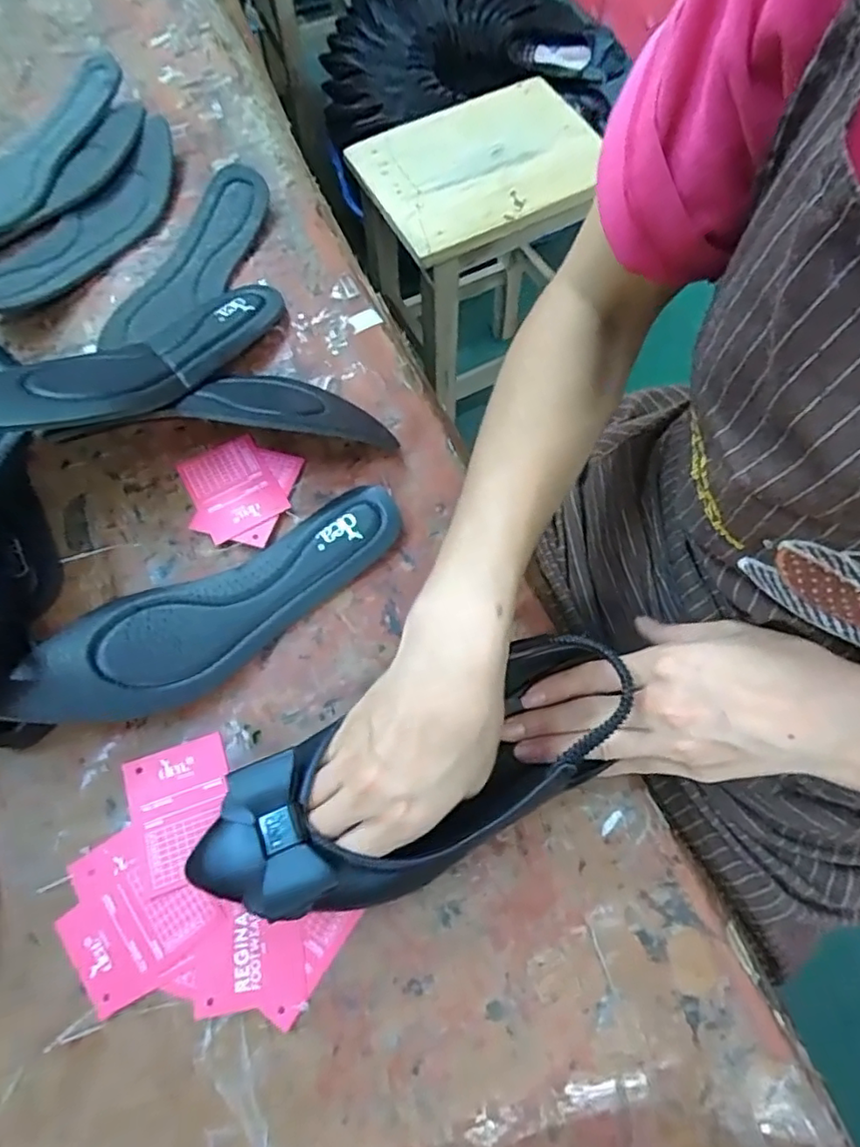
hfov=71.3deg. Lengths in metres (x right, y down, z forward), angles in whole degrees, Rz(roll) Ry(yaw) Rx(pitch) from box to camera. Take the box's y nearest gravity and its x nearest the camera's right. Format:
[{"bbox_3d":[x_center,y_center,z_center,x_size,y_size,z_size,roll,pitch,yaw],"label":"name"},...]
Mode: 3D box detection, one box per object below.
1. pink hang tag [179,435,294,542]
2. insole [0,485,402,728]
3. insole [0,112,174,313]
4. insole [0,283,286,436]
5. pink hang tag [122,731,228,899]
[{"bbox_3d":[-0.136,-0.061,0.415,0.055,0.004,0.072,-29,71,-10],"label":"pink hang tag"},{"bbox_3d":[-0.124,0.019,0.364,0.245,0.040,0.076,-28,71,-10],"label":"insole"},{"bbox_3d":[-0.282,-0.292,0.490,0.073,0.033,0.242,31,72,12],"label":"insole"},{"bbox_3d":[-0.194,-0.143,0.401,0.074,0.021,0.246,34,50,13],"label":"insole"},{"bbox_3d":[-0.139,0.132,0.337,0.055,0.004,0.072,-20,70,-7],"label":"pink hang tag"}]

